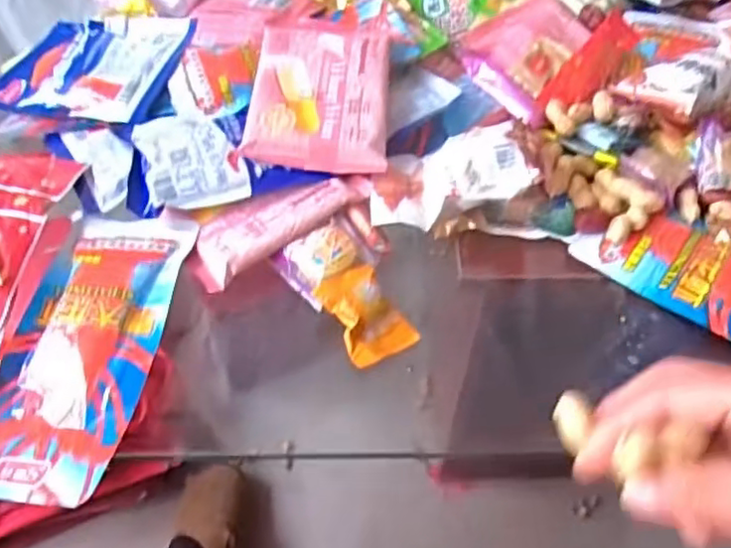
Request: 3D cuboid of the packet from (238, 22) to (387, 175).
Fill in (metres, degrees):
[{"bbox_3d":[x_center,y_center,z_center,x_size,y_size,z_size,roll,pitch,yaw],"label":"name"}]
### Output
[{"bbox_3d":[-0.034,-0.140,0.495,0.101,0.020,0.135,3,69,-1],"label":"packet"}]

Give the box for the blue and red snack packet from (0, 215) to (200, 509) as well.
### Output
[{"bbox_3d":[-0.175,0.042,0.405,0.096,0.021,0.194,8,52,6],"label":"blue and red snack packet"}]

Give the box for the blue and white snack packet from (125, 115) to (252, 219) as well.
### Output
[{"bbox_3d":[-0.132,-0.082,0.473,0.081,0.021,0.092,-14,53,-11],"label":"blue and white snack packet"}]

